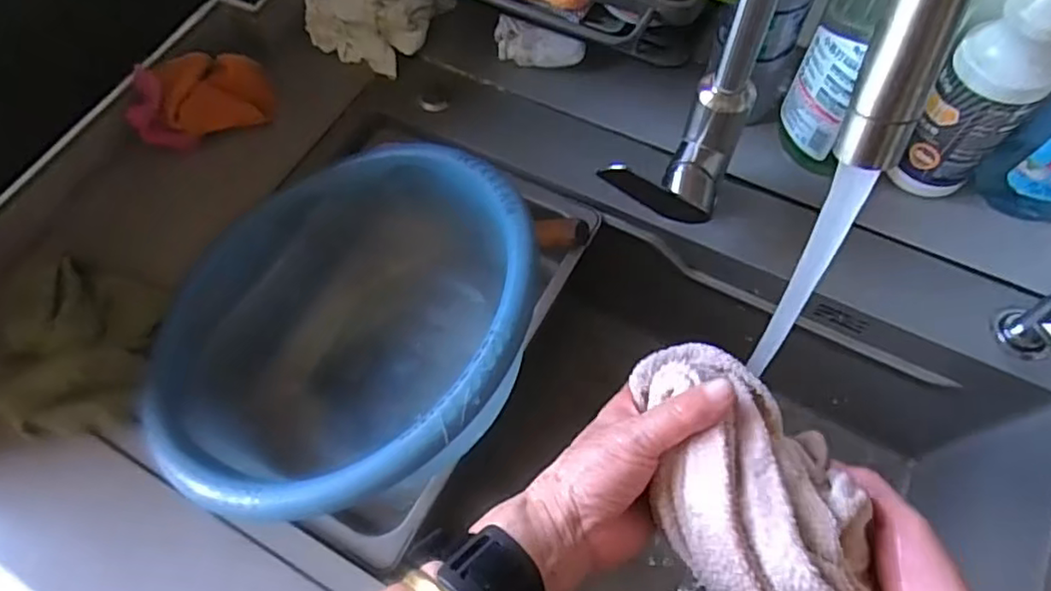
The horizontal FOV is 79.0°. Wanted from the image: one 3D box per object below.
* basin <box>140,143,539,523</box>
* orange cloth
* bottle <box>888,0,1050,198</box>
[{"bbox_3d":[-0.115,0.034,0.496,0.293,0.136,0.293,-12,52,16],"label":"basin"},{"bbox_3d":[-0.298,-0.179,0.588,0.124,0.048,0.082,-24,64,-10],"label":"orange cloth"},{"bbox_3d":[0.345,-0.162,0.452,0.073,0.226,0.062,-28,65,-11],"label":"bottle"}]

